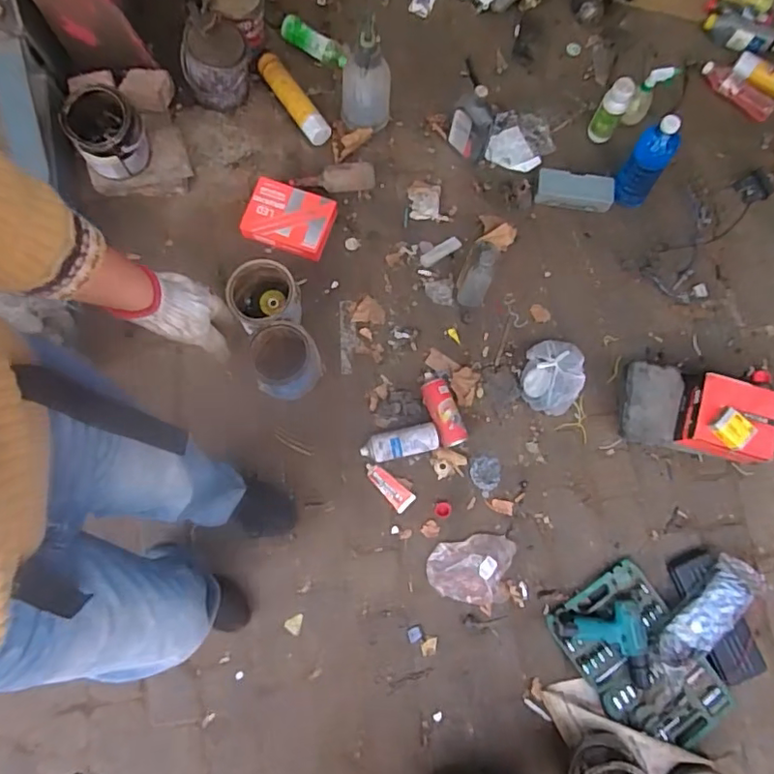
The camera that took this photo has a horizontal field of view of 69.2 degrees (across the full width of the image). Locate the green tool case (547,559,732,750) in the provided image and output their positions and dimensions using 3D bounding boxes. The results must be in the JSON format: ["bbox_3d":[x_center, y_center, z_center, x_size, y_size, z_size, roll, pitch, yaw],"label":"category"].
[{"bbox_3d":[0.540,0.587,1.195,0.238,0.054,0.358,-33,80,-8],"label":"green tool case"}]

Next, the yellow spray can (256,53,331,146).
[{"bbox_3d":[-0.245,-0.761,1.481,0.067,0.054,0.282,-32,80,-8],"label":"yellow spray can"}]

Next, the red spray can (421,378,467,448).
[{"bbox_3d":[0.136,0.061,1.341,0.070,0.054,0.161,-19,78,-6],"label":"red spray can"}]

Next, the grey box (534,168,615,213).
[{"bbox_3d":[0.480,-0.502,1.440,0.193,0.048,0.084,8,77,0],"label":"grey box"}]

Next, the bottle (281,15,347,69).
[{"bbox_3d":[-0.197,-0.938,1.528,0.201,0.056,0.065,32,78,6],"label":"bottle"}]

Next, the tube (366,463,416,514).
[{"bbox_3d":[0.002,0.234,1.318,0.131,0.016,0.052,41,79,8],"label":"tube"}]

